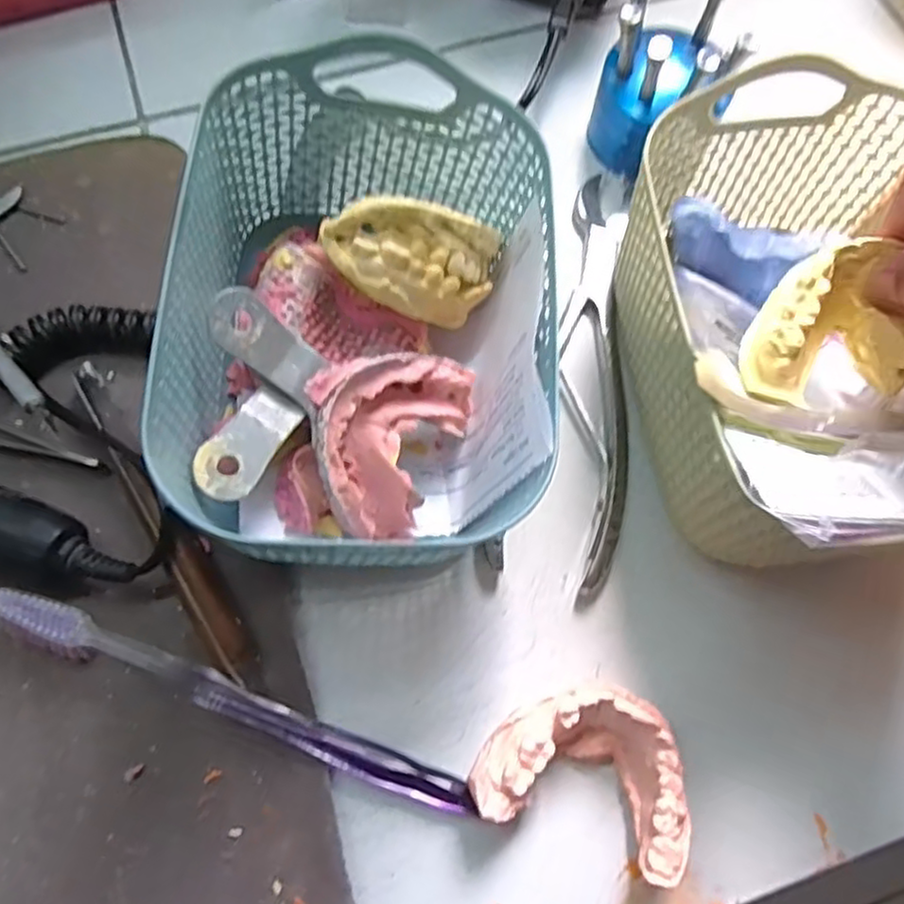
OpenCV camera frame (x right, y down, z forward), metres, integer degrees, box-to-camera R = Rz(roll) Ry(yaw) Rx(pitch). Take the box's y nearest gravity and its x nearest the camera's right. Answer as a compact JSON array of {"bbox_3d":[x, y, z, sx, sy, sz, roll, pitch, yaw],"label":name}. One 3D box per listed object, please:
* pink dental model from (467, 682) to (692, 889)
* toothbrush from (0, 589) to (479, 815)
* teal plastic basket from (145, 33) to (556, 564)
[{"bbox_3d":[0.046,0.107,0.242,0.070,0.027,0.051,18,71,5],"label":"pink dental model"},{"bbox_3d":[-0.078,0.089,0.247,0.177,0.018,0.015,21,71,6],"label":"toothbrush"},{"bbox_3d":[-0.028,-0.049,0.254,0.127,0.089,0.168,-3,71,-2],"label":"teal plastic basket"}]

